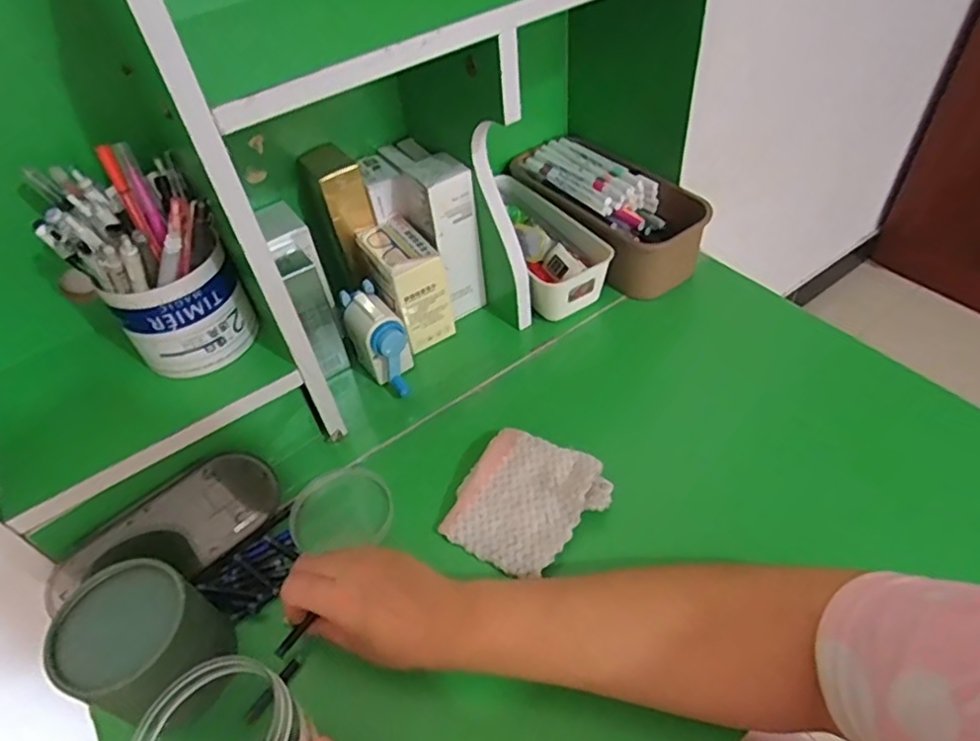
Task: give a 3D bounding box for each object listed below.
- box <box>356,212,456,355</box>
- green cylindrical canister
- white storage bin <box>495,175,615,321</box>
[{"bbox_3d":[-0.087,-0.087,0.630,0.060,0.102,0.086,-31,52,-21],"label":"box"},{"bbox_3d":[-0.226,0.183,0.413,0.078,0.087,0.086,22,53,24],"label":"green cylindrical canister"},{"bbox_3d":[0.041,-0.140,0.683,0.090,0.056,0.201,-27,50,-18],"label":"white storage bin"}]

